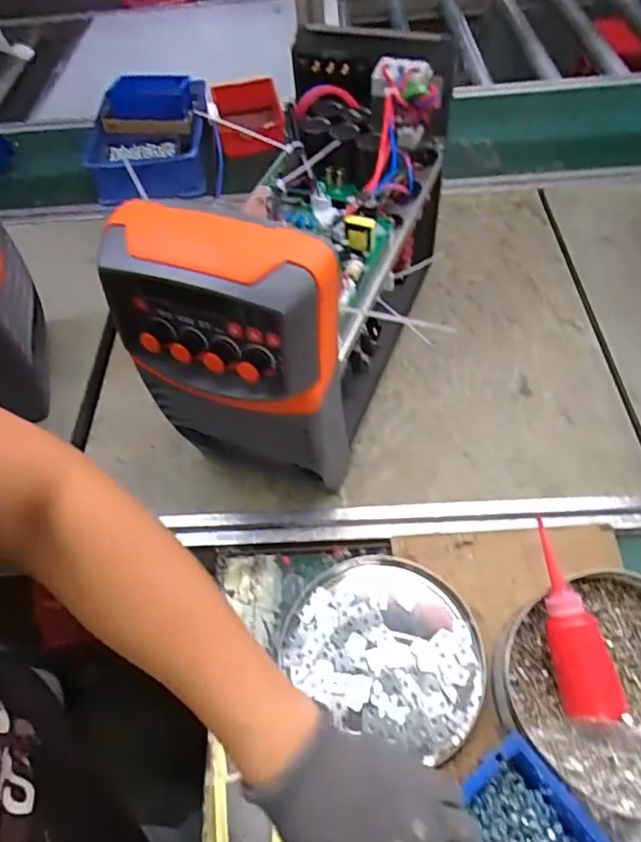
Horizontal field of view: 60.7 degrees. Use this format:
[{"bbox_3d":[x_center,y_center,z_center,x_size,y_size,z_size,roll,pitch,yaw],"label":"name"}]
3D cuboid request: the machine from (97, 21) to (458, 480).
[{"bbox_3d":[-0.017,-0.171,0.603,0.193,0.312,0.425,19,59,17],"label":"machine"}]

